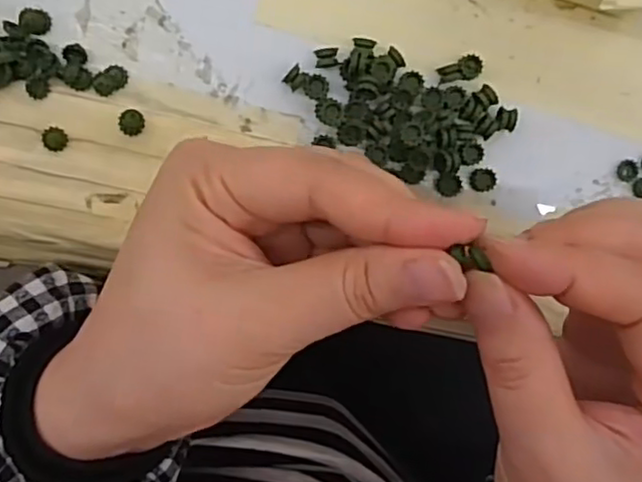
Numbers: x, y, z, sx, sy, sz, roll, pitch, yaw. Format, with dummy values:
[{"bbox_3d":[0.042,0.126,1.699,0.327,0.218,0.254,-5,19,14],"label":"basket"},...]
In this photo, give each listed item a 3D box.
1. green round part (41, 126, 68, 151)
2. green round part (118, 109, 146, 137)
[{"bbox_3d":[-0.091,-0.035,0.227,0.008,0.004,0.008,-1,96,-5],"label":"green round part"},{"bbox_3d":[-0.065,-0.041,0.231,0.009,0.005,0.008,-38,98,0],"label":"green round part"}]

